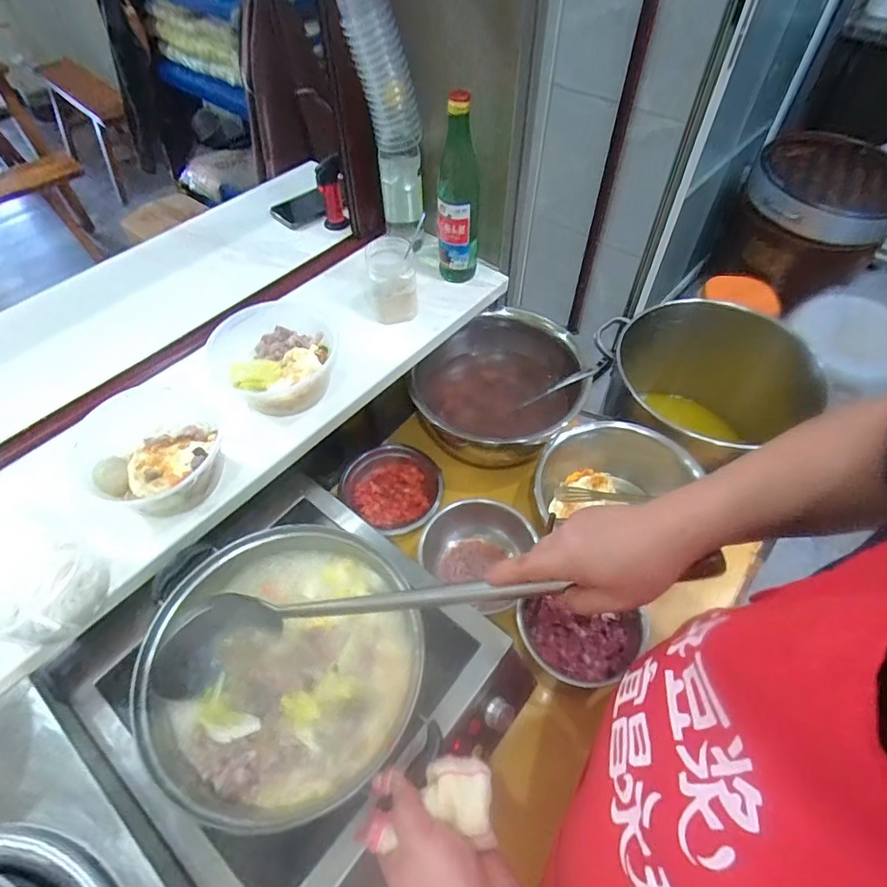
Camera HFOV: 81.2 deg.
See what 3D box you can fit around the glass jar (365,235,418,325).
[{"bbox_3d":[-0.077,-0.244,0.780,0.068,0.106,0.074,1,54,-1],"label":"glass jar"}]

